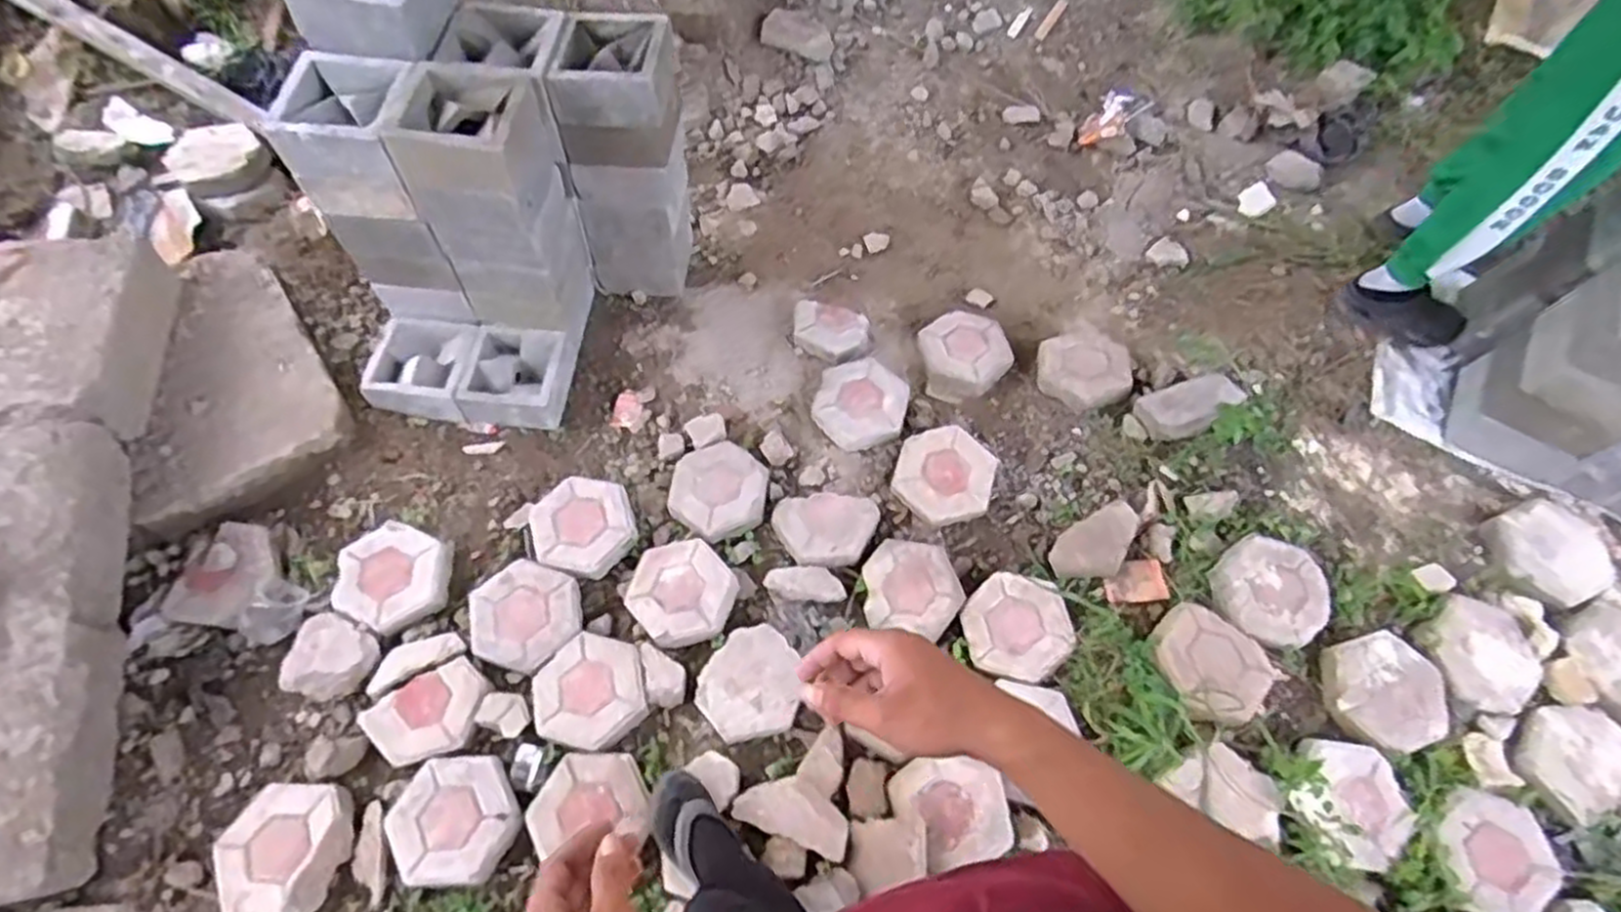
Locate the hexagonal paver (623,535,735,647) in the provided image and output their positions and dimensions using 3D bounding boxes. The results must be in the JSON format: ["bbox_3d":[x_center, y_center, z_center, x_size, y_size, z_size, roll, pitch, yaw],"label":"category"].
[{"bbox_3d":[-0.257,0.267,1.546,0.200,0.041,0.214,-40,71,-20],"label":"hexagonal paver"}]

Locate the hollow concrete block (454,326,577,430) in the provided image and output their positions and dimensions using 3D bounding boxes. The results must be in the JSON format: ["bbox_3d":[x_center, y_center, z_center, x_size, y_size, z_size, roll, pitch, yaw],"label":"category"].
[{"bbox_3d":[-0.647,-0.172,1.715,0.210,0.088,0.212,4,63,-1],"label":"hollow concrete block"}]

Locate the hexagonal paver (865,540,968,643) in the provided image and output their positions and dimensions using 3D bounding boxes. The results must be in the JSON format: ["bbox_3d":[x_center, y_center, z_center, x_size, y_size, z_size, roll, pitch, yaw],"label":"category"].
[{"bbox_3d":[0.206,0.266,1.574,0.201,0.049,0.197,11,63,3],"label":"hexagonal paver"}]

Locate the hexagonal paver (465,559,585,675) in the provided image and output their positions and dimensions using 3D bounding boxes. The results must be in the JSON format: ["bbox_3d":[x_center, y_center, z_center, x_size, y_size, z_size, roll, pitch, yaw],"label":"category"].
[{"bbox_3d":[-0.566,0.311,1.536,0.218,0.042,0.215,-37,70,-19],"label":"hexagonal paver"}]

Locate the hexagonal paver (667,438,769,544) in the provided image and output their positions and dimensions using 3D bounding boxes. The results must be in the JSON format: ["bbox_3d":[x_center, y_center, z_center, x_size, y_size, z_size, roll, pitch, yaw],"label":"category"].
[{"bbox_3d":[-0.195,0.069,1.649,0.206,0.034,0.229,-1,63,-3],"label":"hexagonal paver"}]

